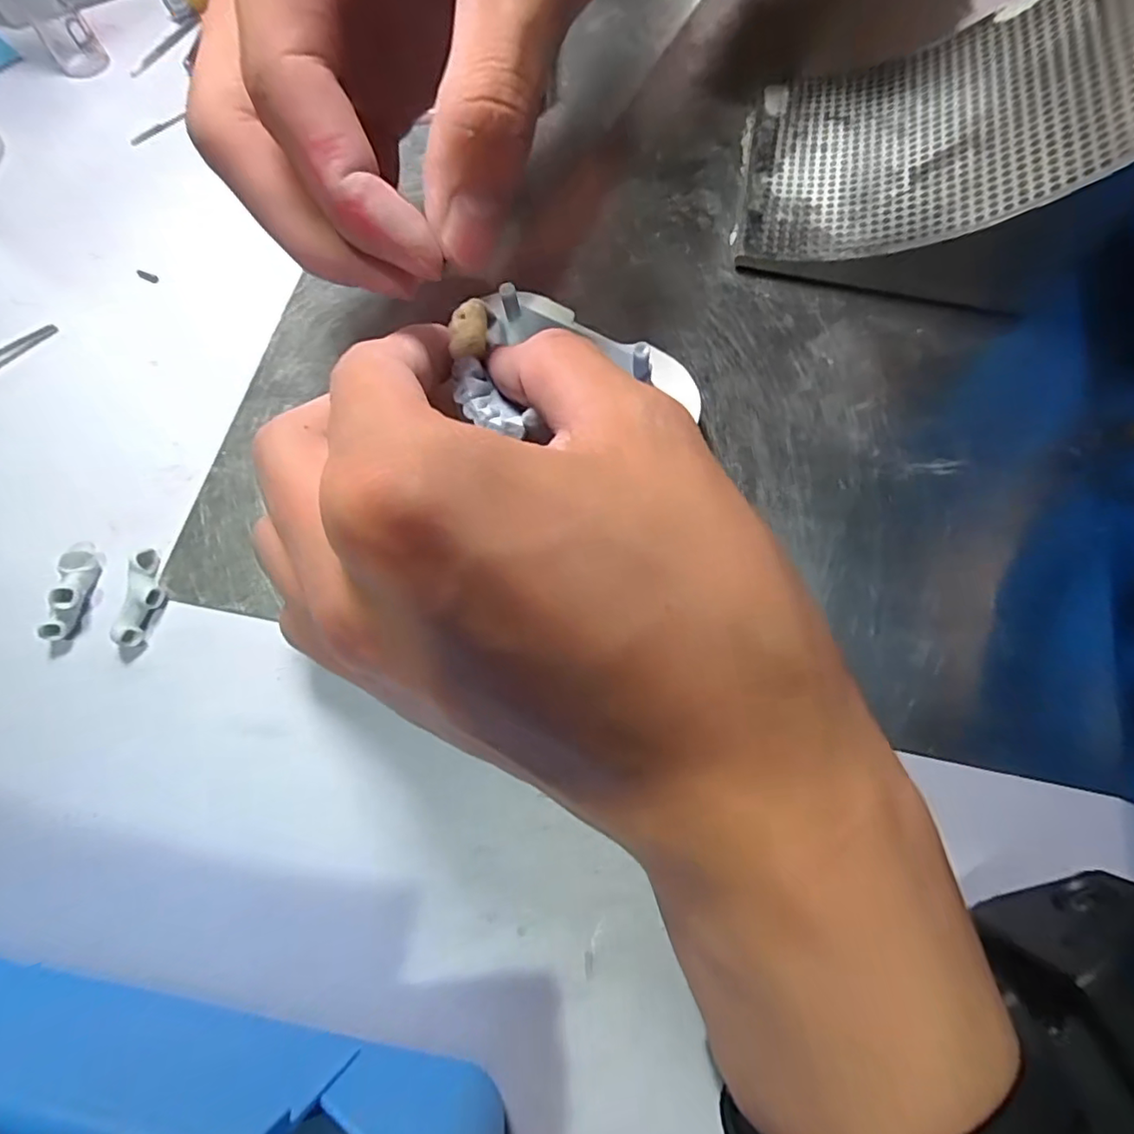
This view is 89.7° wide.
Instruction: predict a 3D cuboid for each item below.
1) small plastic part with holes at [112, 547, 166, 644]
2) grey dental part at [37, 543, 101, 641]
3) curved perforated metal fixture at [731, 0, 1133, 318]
[{"bbox_3d":[-0.117,0.008,0.158,0.008,0.007,0.028,1,71,3],"label":"small plastic part with holes"},{"bbox_3d":[-0.137,0.006,0.158,0.008,0.010,0.029,-7,71,-2],"label":"grey dental part"},{"bbox_3d":[0.115,-0.146,0.177,0.110,0.063,0.114,17,72,6],"label":"curved perforated metal fixture"}]

